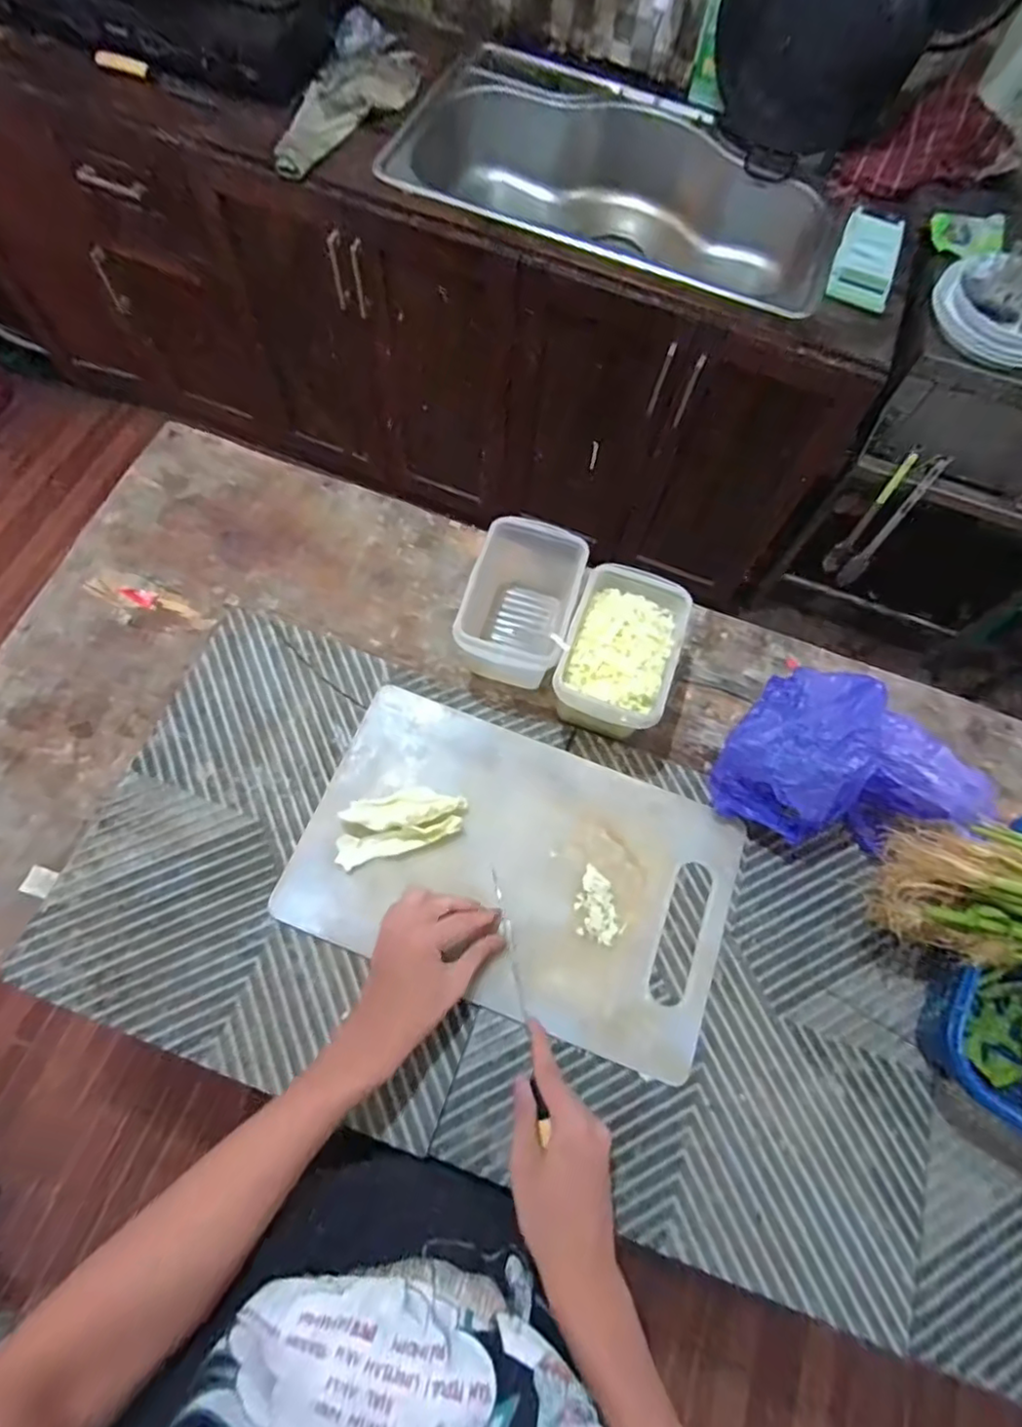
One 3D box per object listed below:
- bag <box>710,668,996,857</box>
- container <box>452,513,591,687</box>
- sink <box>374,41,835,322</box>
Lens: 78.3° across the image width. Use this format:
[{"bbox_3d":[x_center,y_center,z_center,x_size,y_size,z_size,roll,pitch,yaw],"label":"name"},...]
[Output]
[{"bbox_3d":[0.307,0.041,0.582,0.205,0.146,0.145,19,68,5],"label":"bag"},{"bbox_3d":[0.012,-0.118,0.664,0.109,0.105,0.170,16,68,3],"label":"container"},{"bbox_3d":[0.200,-1.005,1.278,0.846,0.213,0.486,24,69,6],"label":"sink"}]

